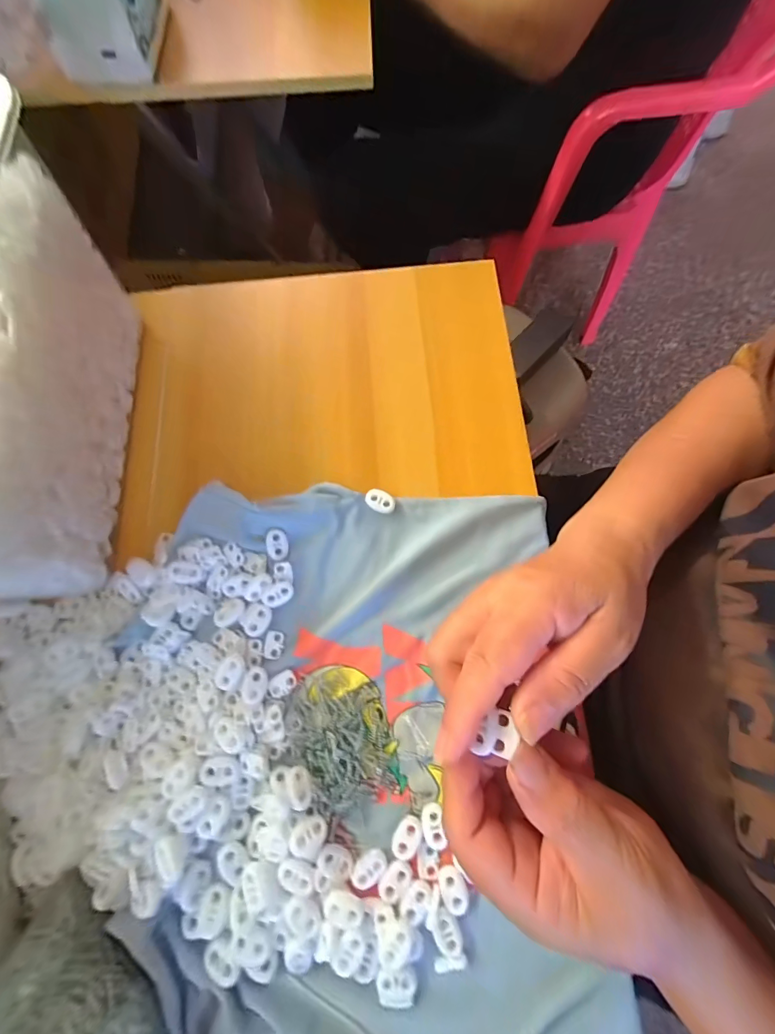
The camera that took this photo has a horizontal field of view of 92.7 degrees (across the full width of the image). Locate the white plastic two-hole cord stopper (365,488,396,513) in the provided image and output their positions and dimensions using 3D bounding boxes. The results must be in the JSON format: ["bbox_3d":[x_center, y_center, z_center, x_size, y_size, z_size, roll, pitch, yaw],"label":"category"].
[{"bbox_3d":[-0.005,-0.012,0.275,0.022,0.004,0.016,18,73,3],"label":"white plastic two-hole cord stopper"}]

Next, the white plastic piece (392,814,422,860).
[{"bbox_3d":[0.012,0.193,0.223,0.014,0.005,0.022,23,73,5],"label":"white plastic piece"}]

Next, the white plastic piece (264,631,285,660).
[{"bbox_3d":[-0.078,0.088,0.255,0.013,0.004,0.018,9,73,0],"label":"white plastic piece"}]

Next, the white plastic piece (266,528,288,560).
[{"bbox_3d":[-0.080,0.020,0.266,0.015,0.004,0.022,-17,74,-7],"label":"white plastic piece"}]

